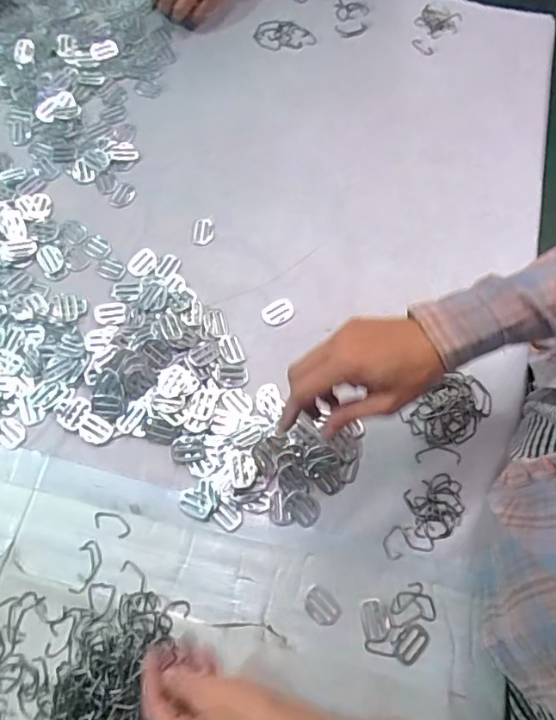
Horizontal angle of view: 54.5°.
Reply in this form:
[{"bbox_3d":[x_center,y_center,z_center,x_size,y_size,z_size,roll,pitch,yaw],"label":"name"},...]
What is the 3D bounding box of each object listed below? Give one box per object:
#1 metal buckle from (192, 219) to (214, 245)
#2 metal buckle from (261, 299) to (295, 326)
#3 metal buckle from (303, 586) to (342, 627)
[{"bbox_3d":[-0.087,-0.149,0.624,0.026,0.007,0.036,-2,69,-2],"label":"metal buckle"},{"bbox_3d":[0.000,-0.053,0.593,0.036,0.004,0.027,-36,74,-14],"label":"metal buckle"},{"bbox_3d":[0.039,0.224,0.491,0.025,0.004,0.034,-41,75,-15],"label":"metal buckle"}]

